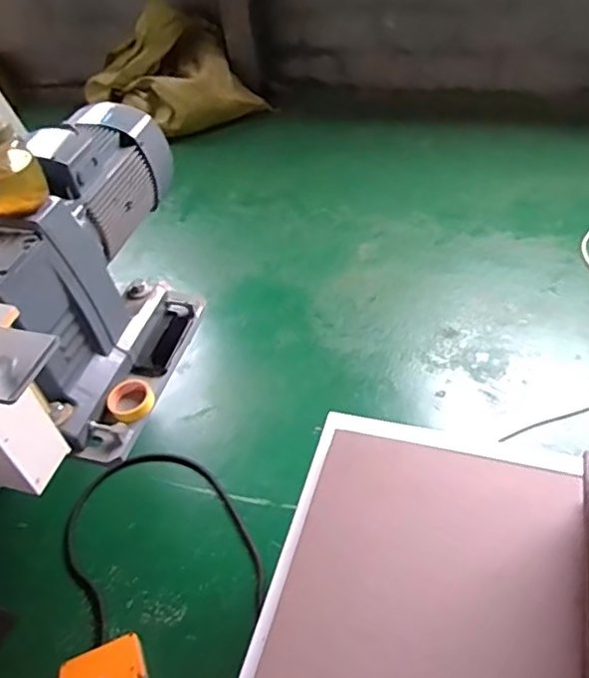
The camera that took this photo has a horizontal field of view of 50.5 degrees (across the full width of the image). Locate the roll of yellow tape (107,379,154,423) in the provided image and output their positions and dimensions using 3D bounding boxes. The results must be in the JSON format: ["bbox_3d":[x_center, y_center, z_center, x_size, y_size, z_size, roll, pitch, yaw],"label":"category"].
[{"bbox_3d":[-0.340,0.127,1.303,0.092,0.025,0.093,-5,46,5],"label":"roll of yellow tape"}]

